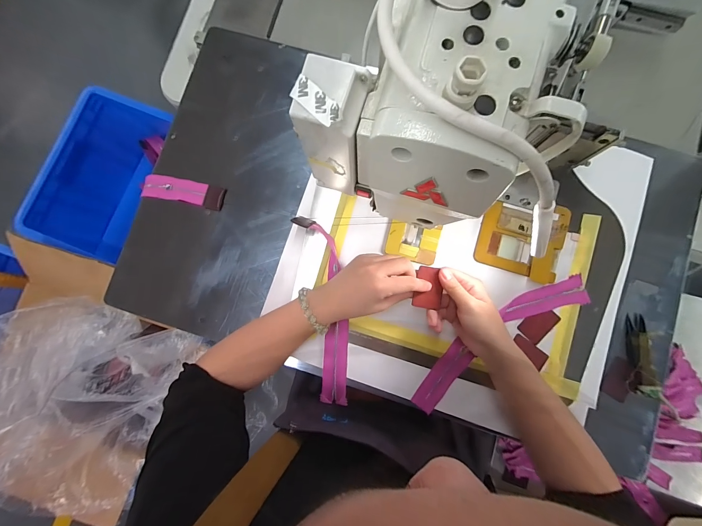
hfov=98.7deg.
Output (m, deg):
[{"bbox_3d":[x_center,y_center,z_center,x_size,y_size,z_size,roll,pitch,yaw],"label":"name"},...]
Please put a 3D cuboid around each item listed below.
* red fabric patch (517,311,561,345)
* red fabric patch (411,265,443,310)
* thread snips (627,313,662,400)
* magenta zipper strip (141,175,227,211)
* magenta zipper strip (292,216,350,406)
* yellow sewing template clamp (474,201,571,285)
[{"bbox_3d":[0.259,0.084,0.415,0.052,0.005,0.034,-43,85,-4],"label":"red fabric patch"},{"bbox_3d":[0.094,0.030,0.371,0.032,0.005,0.051,3,98,1],"label":"red fabric patch"},{"bbox_3d":[0.390,0.122,0.400,0.028,0.012,0.103,2,83,1],"label":"thread snips"},{"bbox_3d":[-0.251,-0.107,0.449,0.125,0.008,0.037,11,84,2],"label":"magenta zipper strip"},{"bbox_3d":[-0.036,0.065,0.427,0.057,0.017,0.264,-6,85,0],"label":"magenta zipper strip"},{"bbox_3d":[0.239,-0.038,0.417,0.113,0.019,0.109,17,84,4],"label":"yellow sewing template clamp"}]

